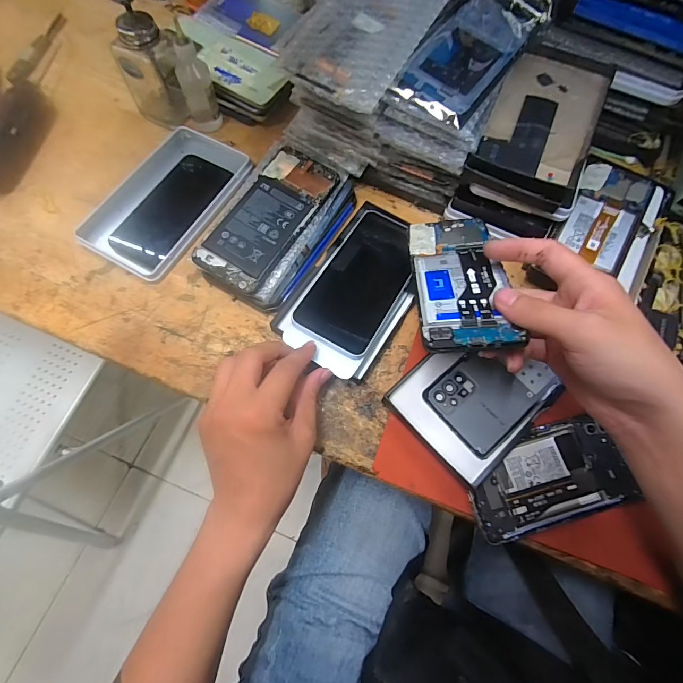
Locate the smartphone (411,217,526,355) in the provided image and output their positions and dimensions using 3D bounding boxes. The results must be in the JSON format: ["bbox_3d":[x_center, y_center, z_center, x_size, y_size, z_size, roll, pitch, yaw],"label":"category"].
[{"bbox_3d":[0.097,-0.056,0.313,0.070,0.006,0.156,-4,49,8],"label":"smartphone"}]

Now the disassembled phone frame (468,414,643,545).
[{"bbox_3d":[0.174,0.113,0.314,0.138,0.007,0.073,-15,71,-7],"label":"disassembled phone frame"}]

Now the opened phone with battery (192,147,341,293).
[{"bbox_3d":[-0.073,-0.127,0.380,0.074,0.007,0.163,32,76,5],"label":"opened phone with battery"}]

